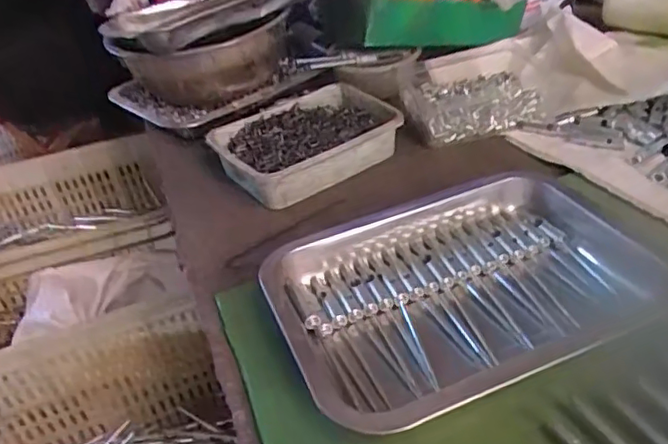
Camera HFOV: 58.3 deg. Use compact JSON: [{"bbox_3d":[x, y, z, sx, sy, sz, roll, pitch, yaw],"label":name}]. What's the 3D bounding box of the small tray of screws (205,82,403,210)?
[{"bbox_3d":[-0.028,-0.087,0.634,0.184,0.043,0.139,-29,42,-25],"label":"small tray of screws"}]

